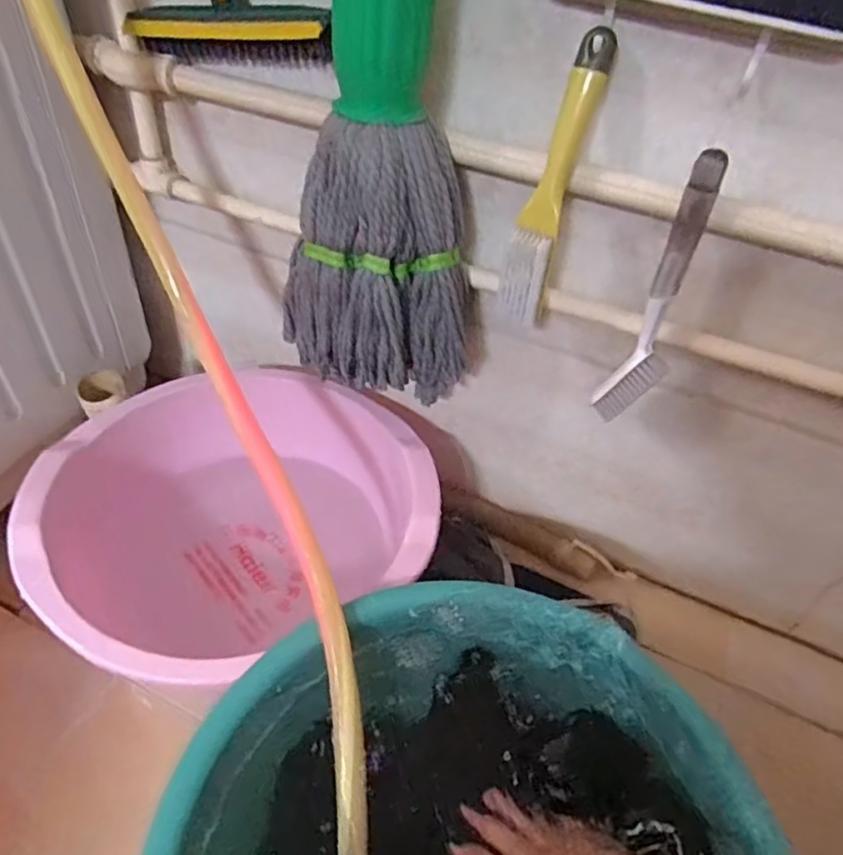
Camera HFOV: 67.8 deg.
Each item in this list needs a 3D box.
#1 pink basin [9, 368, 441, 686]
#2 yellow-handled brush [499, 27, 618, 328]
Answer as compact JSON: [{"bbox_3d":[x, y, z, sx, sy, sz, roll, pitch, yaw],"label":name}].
[{"bbox_3d":[-0.196,0.110,0.683,0.389,0.167,0.356,-17,50,-22],"label":"pink basin"},{"bbox_3d":[0.105,-0.186,0.502,0.037,0.212,0.082,19,46,11],"label":"yellow-handled brush"}]

